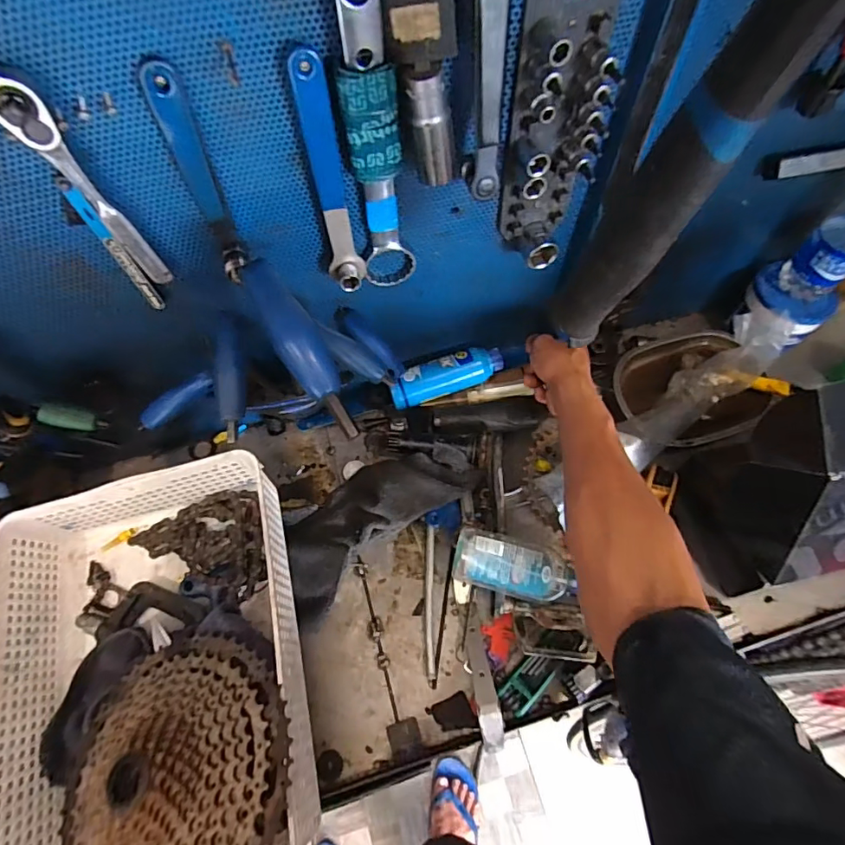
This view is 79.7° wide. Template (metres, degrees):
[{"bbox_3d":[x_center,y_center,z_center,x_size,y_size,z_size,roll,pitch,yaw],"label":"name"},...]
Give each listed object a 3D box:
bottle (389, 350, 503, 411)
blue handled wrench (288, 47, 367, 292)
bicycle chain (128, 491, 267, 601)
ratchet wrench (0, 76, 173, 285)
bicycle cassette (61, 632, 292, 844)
[{"bbox_3d":[0.032,-0.060,0.661,0.149,0.043,0.040,-18,63,-7],"label":"bottle"},{"bbox_3d":[-0.070,-0.180,0.395,0.027,0.184,0.026,-8,63,-2],"label":"blue handled wrench"},{"bbox_3d":[-0.209,0.107,0.509,0.149,0.034,0.090,21,65,12],"label":"bicycle chain"},{"bbox_3d":[-0.234,-0.156,0.360,0.013,0.166,0.033,35,69,18],"label":"ratchet wrench"},{"bbox_3d":[-0.186,0.252,0.360,0.189,0.046,0.189,-23,54,5],"label":"bicycle cassette"}]

